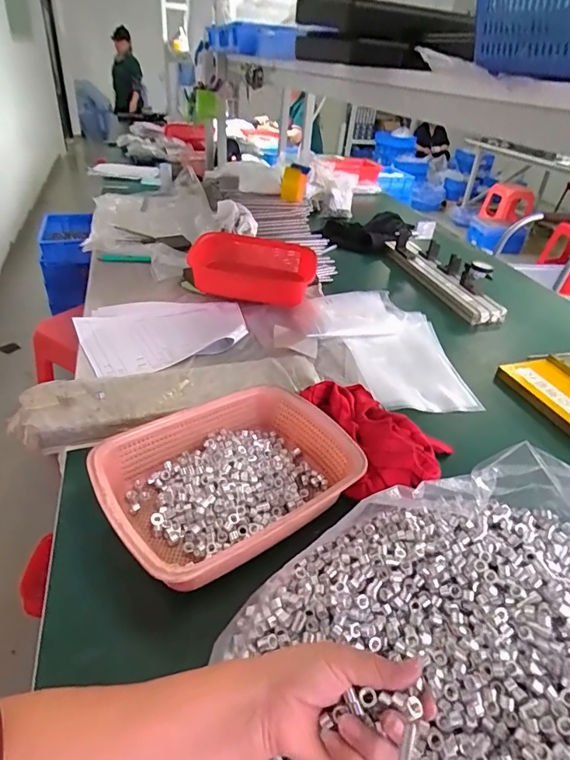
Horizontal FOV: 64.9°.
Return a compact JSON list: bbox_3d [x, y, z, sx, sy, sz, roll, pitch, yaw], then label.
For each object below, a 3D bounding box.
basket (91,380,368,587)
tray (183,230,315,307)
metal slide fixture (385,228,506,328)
[{"bbox_3d":[-0.063,0.118,0.557,0.299,0.072,0.216,-20,43,-32],"label":"basket"},{"bbox_3d":[-0.083,-0.280,1.114,0.316,0.086,0.218,6,36,0],"label":"tray"},{"bbox_3d":[0.439,-0.299,1.247,0.115,0.114,0.473,-7,37,-17],"label":"metal slide fixture"}]

